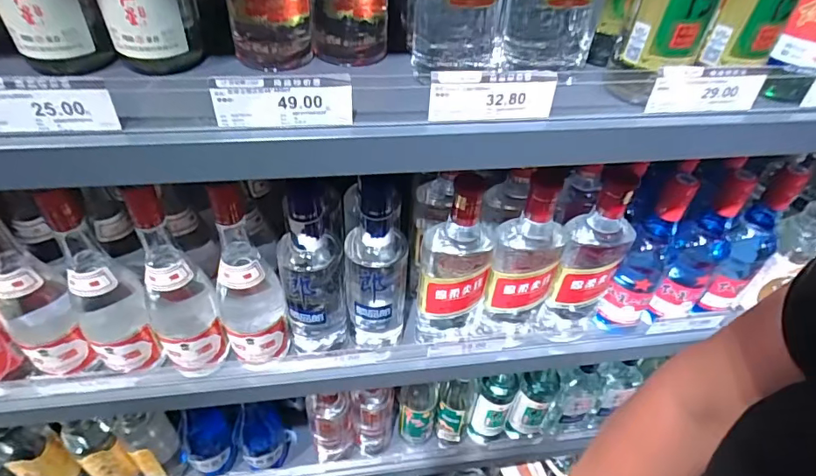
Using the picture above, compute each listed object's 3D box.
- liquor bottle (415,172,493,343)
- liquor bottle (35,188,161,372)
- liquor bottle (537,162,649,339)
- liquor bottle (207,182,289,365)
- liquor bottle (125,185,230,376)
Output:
[{"bbox_3d":[0.057,0.028,0.563,0.077,0.241,0.064,8,45,0],"label":"liquor bottle"},{"bbox_3d":[-0.320,0.048,0.503,0.066,0.222,0.073,-26,54,-29],"label":"liquor bottle"},{"bbox_3d":[0.212,0.028,0.576,0.070,0.256,0.064,27,48,19],"label":"liquor bottle"},{"bbox_3d":[-0.176,0.049,0.529,0.068,0.248,0.062,-13,48,-20],"label":"liquor bottle"},{"bbox_3d":[-0.247,0.054,0.518,0.065,0.244,0.062,-20,51,-25],"label":"liquor bottle"}]

